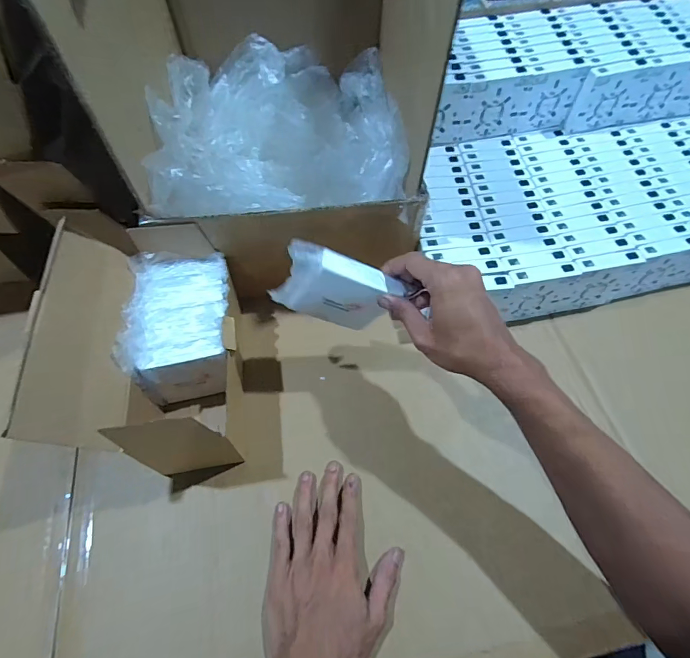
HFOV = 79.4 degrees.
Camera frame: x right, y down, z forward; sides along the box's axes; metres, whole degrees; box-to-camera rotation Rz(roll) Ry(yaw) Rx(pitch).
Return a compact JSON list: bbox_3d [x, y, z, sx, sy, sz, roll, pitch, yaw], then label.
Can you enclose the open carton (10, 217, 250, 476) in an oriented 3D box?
[{"bbox_3d":[-0.187,0.012,0.433,0.154,0.163,0.256,-6,60,-4],"label":"open carton"}]

